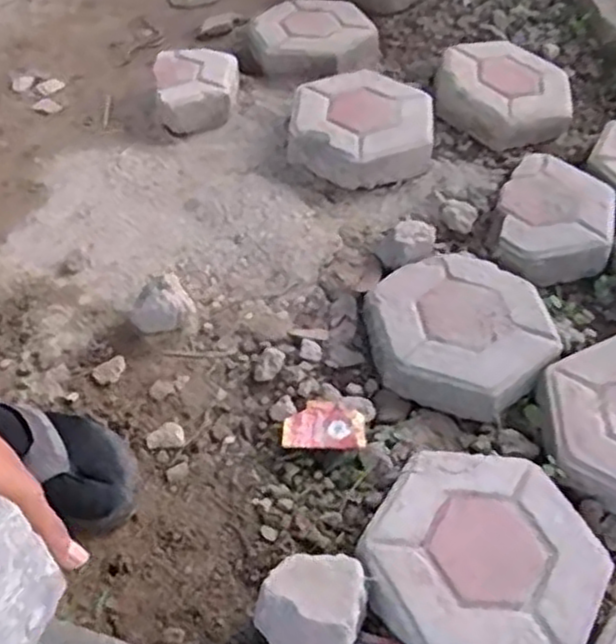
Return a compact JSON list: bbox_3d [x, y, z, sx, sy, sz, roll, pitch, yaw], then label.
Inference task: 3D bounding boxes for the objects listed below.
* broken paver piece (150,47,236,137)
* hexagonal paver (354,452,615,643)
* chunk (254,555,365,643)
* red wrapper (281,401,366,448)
[{"bbox_3d":[-0.171,-0.363,1.173,0.133,0.058,0.176,-7,48,-11],"label":"broken paver piece"},{"bbox_3d":[0.154,0.215,0.668,0.196,0.051,0.210,24,52,21],"label":"hexagonal paver"},{"bbox_3d":[0.002,0.241,0.628,0.090,0.069,0.077,8,45,1],"label":"chunk"},{"bbox_3d":[0.016,0.106,0.787,0.084,0.006,0.057,1,47,3],"label":"red wrapper"}]

